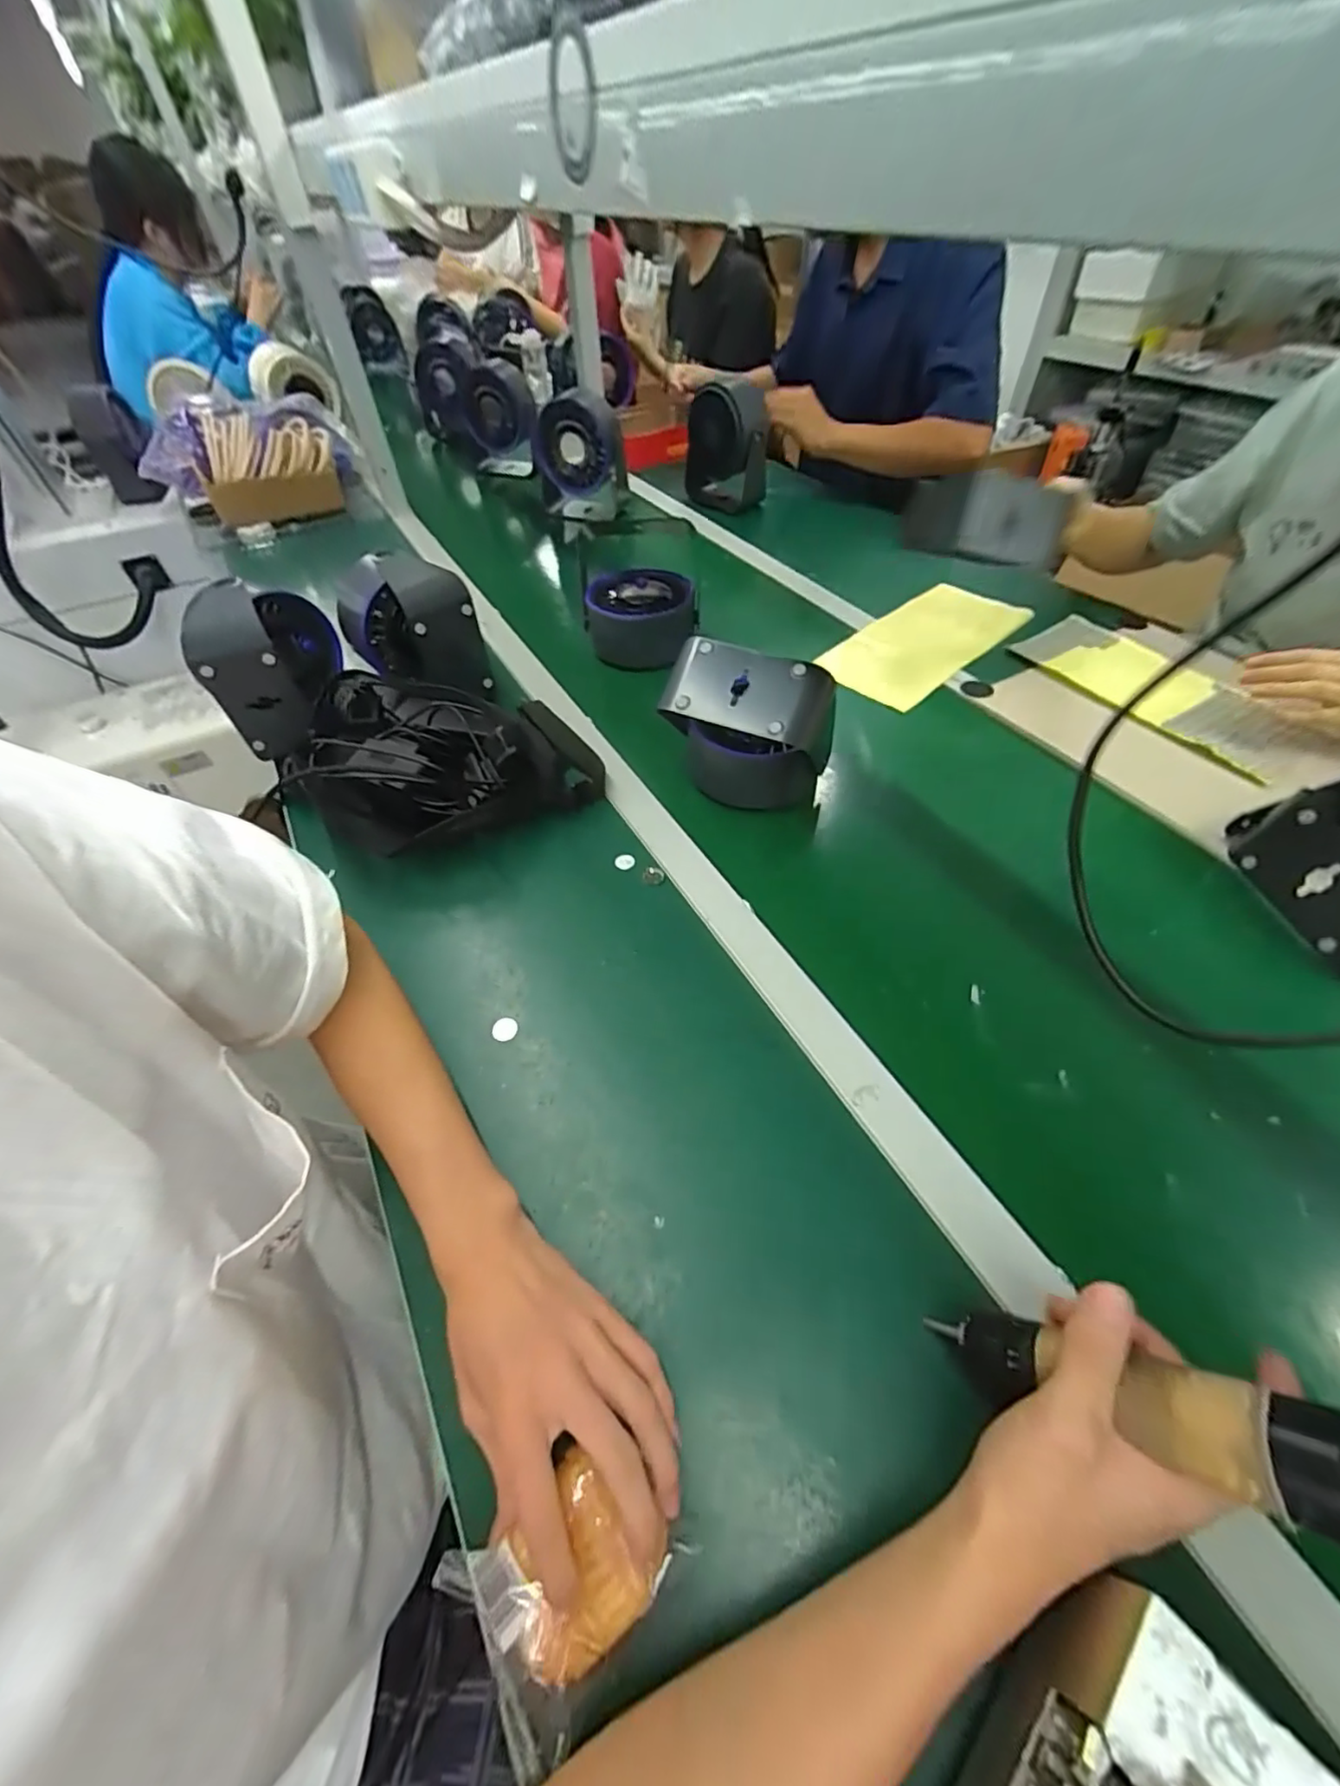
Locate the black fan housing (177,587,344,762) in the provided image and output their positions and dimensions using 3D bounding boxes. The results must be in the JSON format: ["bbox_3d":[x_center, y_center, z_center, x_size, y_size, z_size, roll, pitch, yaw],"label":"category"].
[{"bbox_3d":[-0.424,-0.247,0.636,0.093,0.131,0.147,-6,51,-2],"label":"black fan housing"}]

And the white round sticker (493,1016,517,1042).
[{"bbox_3d":[-0.127,0.104,0.456,0.020,0.004,0.020,-1,51,2],"label":"white round sticker"}]

